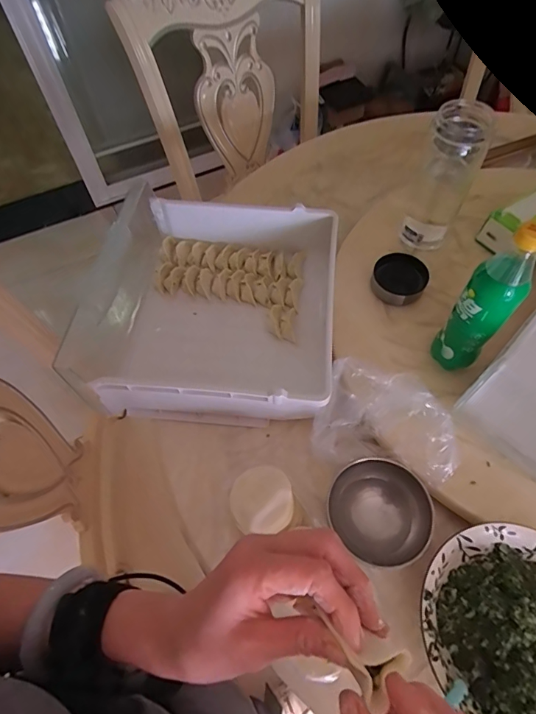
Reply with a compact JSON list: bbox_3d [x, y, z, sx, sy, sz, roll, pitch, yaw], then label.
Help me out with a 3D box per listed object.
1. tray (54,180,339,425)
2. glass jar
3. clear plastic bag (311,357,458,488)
[{"bbox_3d":[-0.081,-0.084,0.666,0.368,0.114,0.375,3,60,3],"label":"tray"},{"bbox_3d":[0.280,-0.272,0.666,0.080,0.242,0.079,-1,60,1],"label":"glass jar"},{"bbox_3d":[0.154,0.083,0.536,0.177,0.065,0.127,13,61,9],"label":"clear plastic bag"}]

